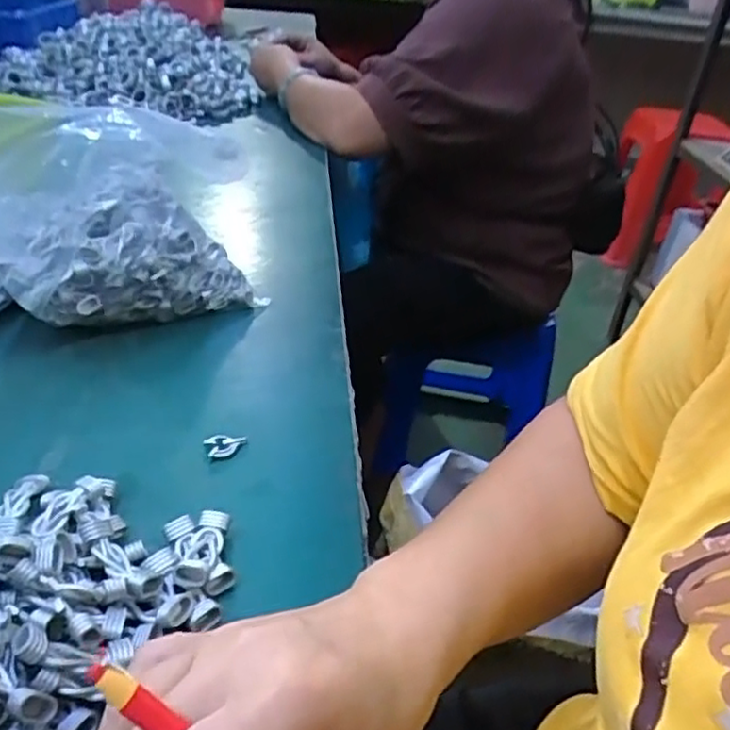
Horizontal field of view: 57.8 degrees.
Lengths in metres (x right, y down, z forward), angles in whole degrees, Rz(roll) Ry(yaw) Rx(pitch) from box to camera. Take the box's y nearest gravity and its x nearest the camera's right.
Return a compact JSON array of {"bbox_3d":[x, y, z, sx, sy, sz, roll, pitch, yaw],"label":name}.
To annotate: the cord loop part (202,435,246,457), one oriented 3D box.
[{"bbox_3d":[-0.081,0.047,0.386,0.024,0.008,0.015,-5,35,-16],"label":"cord loop part"}]

